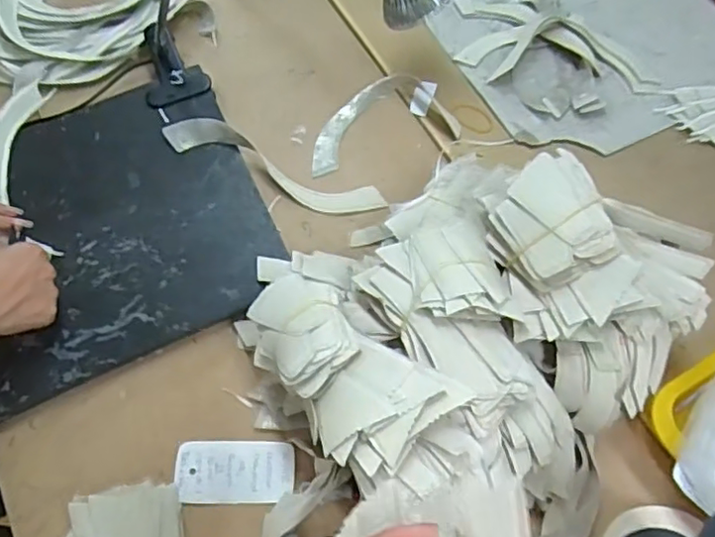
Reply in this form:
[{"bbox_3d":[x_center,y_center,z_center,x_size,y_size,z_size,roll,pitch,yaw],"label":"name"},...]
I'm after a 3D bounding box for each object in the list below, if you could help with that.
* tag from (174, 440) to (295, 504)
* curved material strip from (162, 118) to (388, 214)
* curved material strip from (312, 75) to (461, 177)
[{"bbox_3d":[-0.108,0.180,0.553,0.103,0.005,0.052,1,68,1],"label":"tag"},{"bbox_3d":[-0.091,-0.108,0.667,0.243,0.040,0.044,19,66,10],"label":"curved material strip"},{"bbox_3d":[0.021,-0.171,0.710,0.170,0.017,0.100,-16,65,-6],"label":"curved material strip"}]

